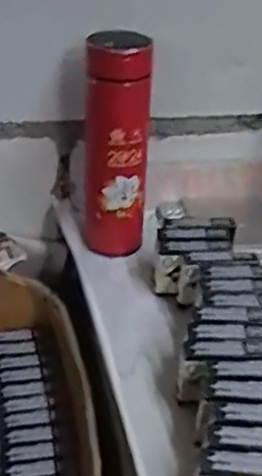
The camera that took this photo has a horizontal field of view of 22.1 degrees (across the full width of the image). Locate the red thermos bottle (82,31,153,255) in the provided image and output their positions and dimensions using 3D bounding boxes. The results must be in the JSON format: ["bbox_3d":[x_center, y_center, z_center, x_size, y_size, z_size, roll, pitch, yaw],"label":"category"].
[{"bbox_3d":[-0.015,-0.091,0.674,0.071,0.218,0.056,4,34,0],"label":"red thermos bottle"}]

